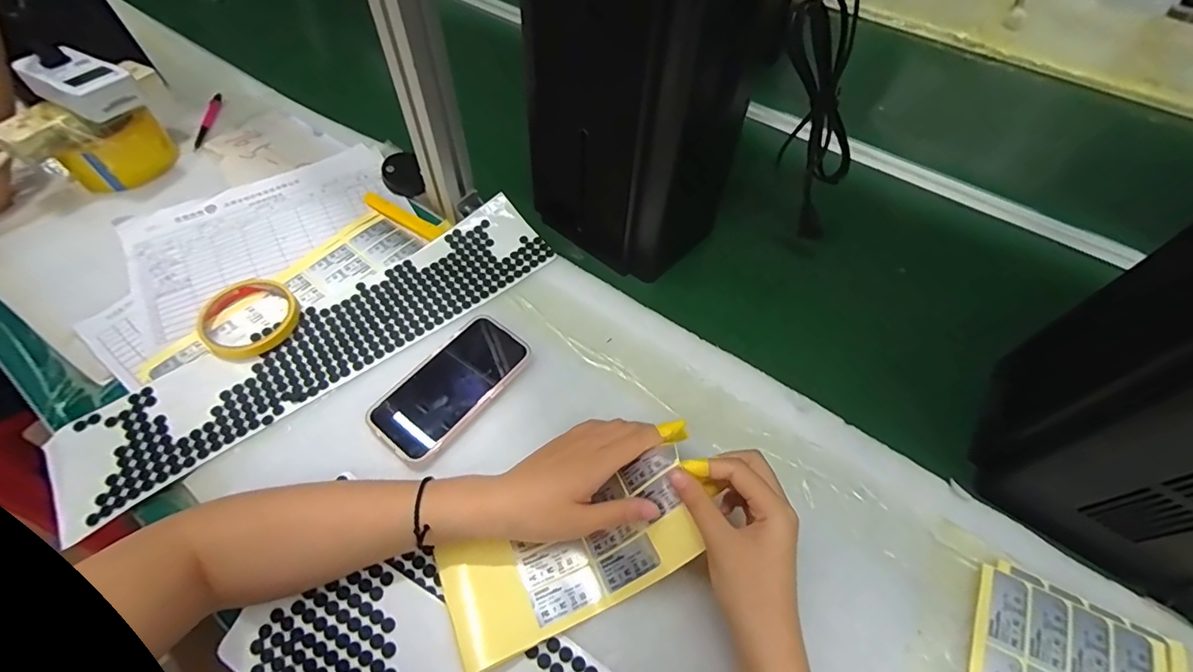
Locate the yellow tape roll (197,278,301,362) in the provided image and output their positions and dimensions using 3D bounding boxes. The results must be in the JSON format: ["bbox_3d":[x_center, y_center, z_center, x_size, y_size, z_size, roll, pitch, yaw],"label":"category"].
[{"bbox_3d":[-0.350,-0.018,0.505,0.088,0.012,0.095,0,58,0],"label":"yellow tape roll"}]

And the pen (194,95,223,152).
[{"bbox_3d":[-0.534,-0.296,0.690,0.017,0.007,0.115,-5,58,-3],"label":"pen"}]

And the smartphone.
[{"bbox_3d":[-0.135,0.046,0.469,0.076,0.011,0.149,34,64,20],"label":"smartphone"}]

